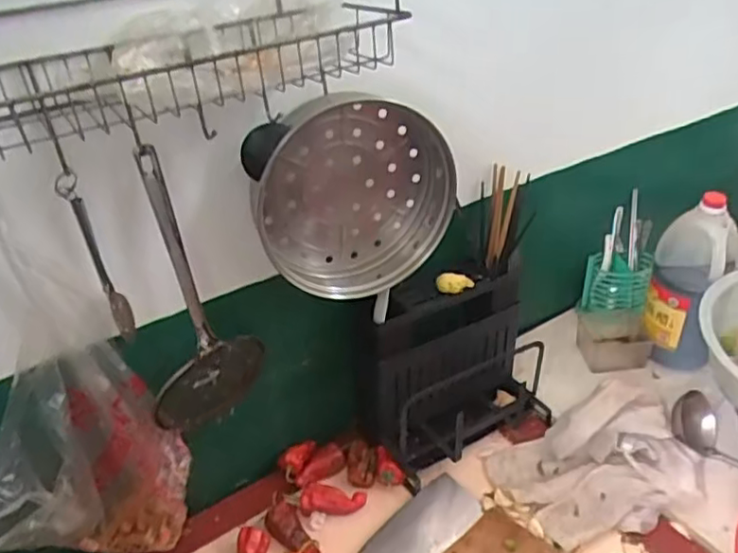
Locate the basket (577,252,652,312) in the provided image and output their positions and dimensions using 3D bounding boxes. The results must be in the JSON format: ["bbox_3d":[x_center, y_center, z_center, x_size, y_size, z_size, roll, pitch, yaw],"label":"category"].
[{"bbox_3d":[0.457,0.008,1.172,0.109,0.084,0.076,10,36,22],"label":"basket"}]

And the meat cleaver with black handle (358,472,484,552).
[{"bbox_3d":[0.027,0.356,0.806,0.294,0.020,0.088,-31,41,-33],"label":"meat cleaver with black handle"}]

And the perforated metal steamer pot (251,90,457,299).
[{"bbox_3d":[-0.006,-0.093,0.754,0.252,0.229,0.081,-13,34,-12],"label":"perforated metal steamer pot"}]

